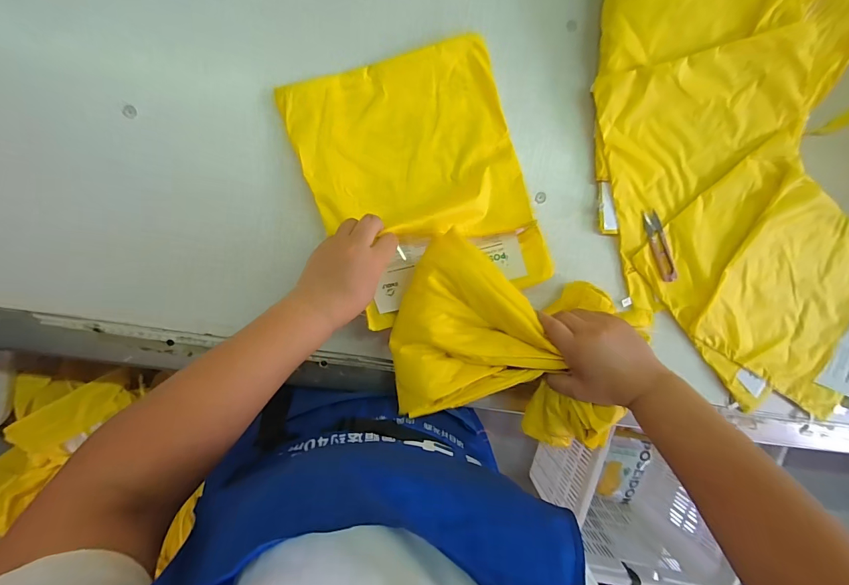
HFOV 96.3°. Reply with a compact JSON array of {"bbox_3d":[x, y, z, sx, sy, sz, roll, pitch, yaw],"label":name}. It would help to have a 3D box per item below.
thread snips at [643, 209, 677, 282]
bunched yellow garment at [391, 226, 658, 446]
[{"bbox_3d":[0.322,-0.061,0.519,0.023,0.005,0.101,-22,98,-5],"label":"thread snips"},{"bbox_3d":[0.093,0.065,0.438,0.253,0.086,0.197,19,93,-9],"label":"bunched yellow garment"}]

